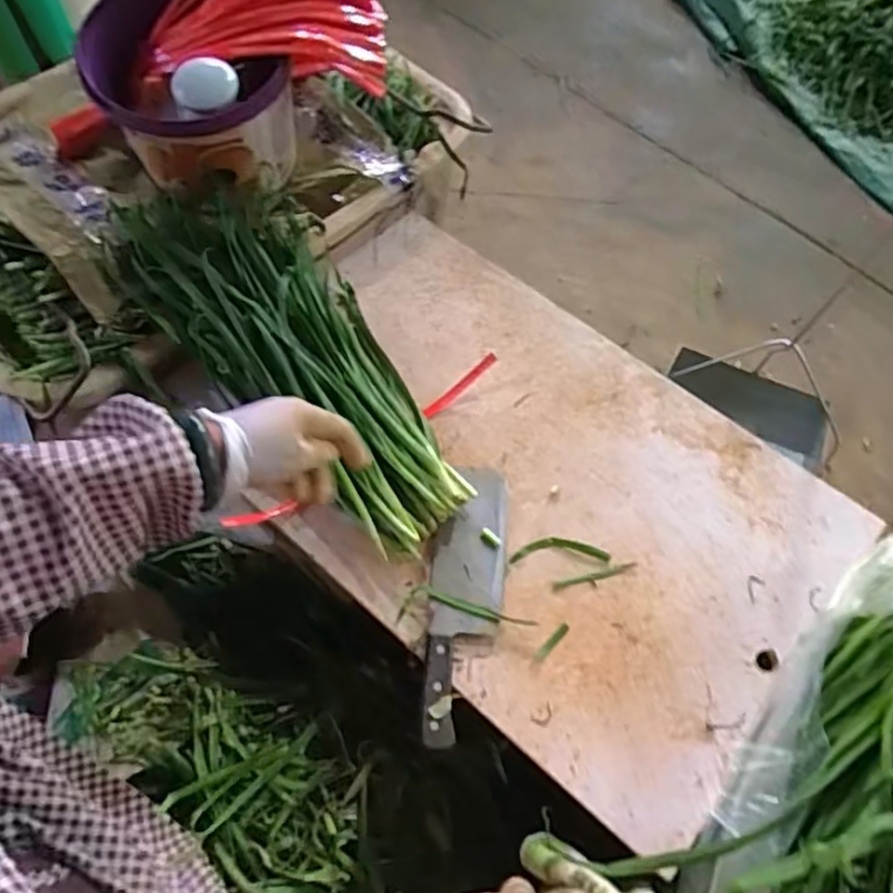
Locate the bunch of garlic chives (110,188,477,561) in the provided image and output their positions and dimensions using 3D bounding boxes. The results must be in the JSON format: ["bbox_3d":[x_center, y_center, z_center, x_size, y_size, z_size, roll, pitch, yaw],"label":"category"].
[{"bbox_3d":[-0.150,-0.099,0.738,0.200,0.069,0.466,-37,78,-19],"label":"bunch of garlic chives"}]

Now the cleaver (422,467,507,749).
[{"bbox_3d":[0.018,0.137,0.659,0.065,0.021,0.266,6,62,2],"label":"cleaver"}]

